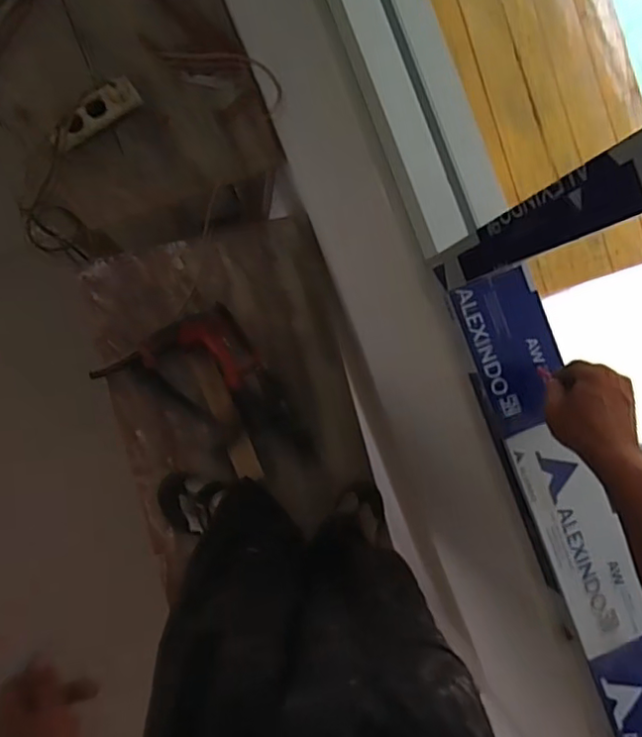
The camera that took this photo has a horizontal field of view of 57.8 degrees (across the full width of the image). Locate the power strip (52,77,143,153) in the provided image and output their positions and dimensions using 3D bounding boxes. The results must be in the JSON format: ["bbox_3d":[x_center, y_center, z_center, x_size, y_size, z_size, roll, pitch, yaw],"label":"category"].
[{"bbox_3d":[-0.434,-0.486,1.112,0.184,0.037,0.063,-37,132,-6],"label":"power strip"}]

